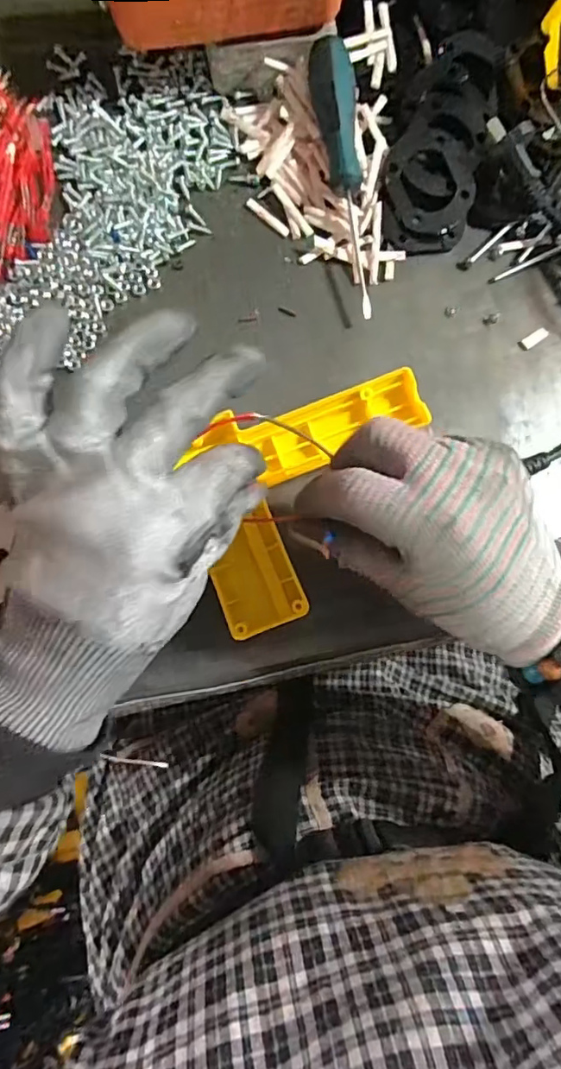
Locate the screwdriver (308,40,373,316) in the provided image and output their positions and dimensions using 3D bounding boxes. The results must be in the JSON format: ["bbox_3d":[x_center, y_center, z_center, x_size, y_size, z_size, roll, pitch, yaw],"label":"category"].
[{"bbox_3d":[0.037,-0.207,0.321,0.024,0.025,0.151,-9,92,-6],"label":"screwdriver"}]

